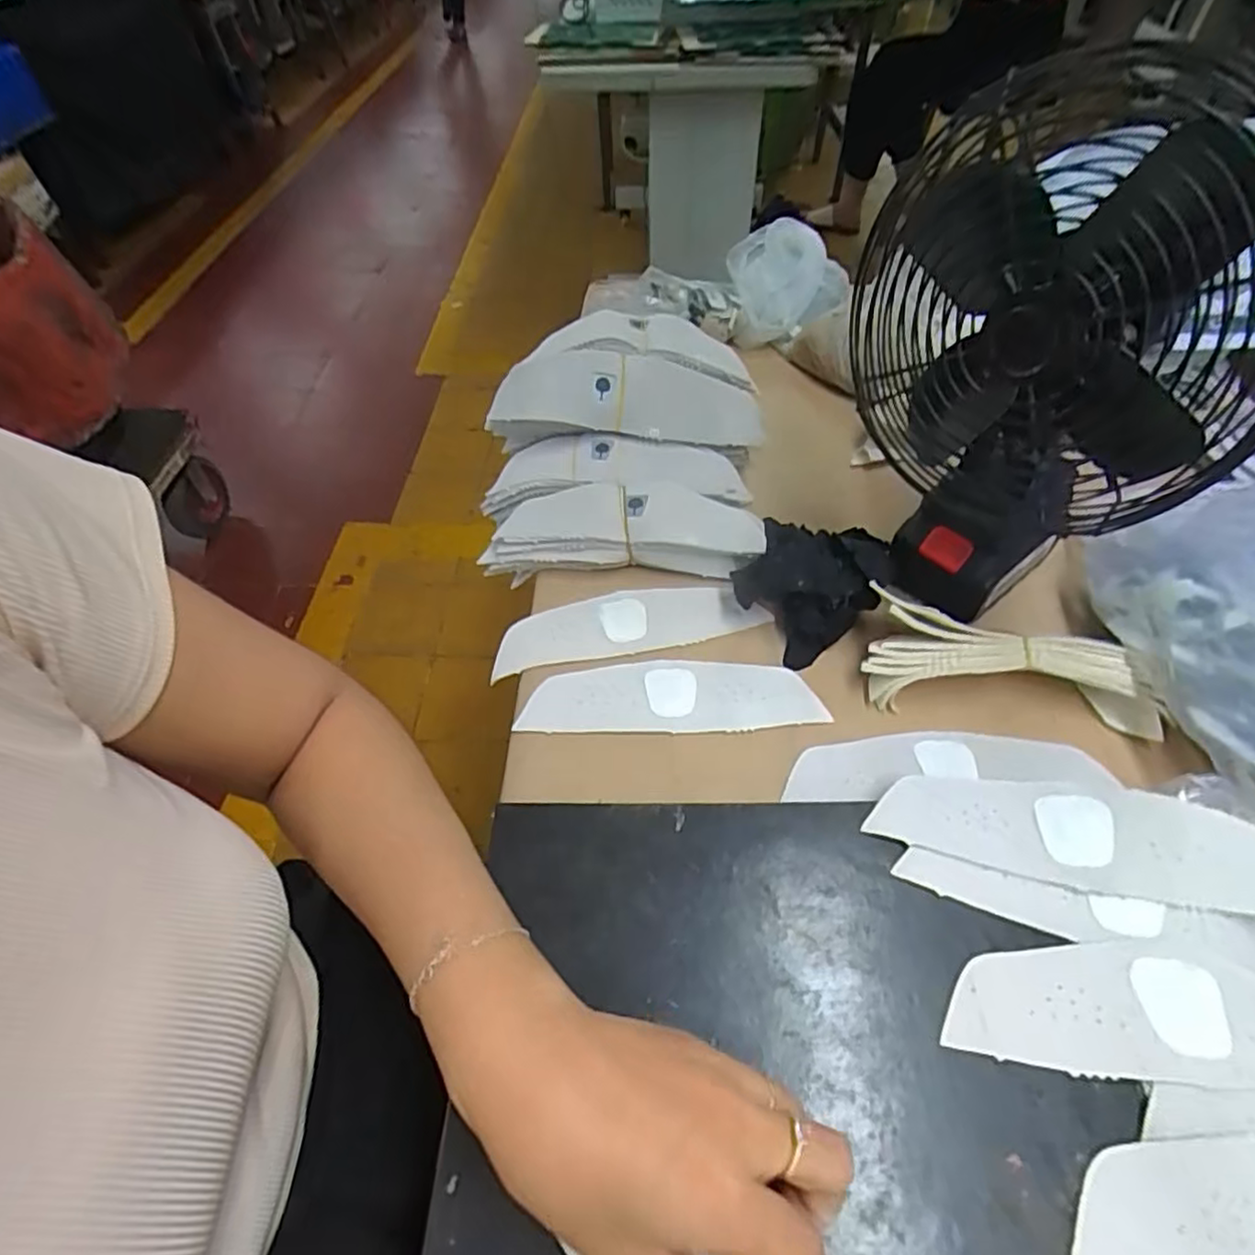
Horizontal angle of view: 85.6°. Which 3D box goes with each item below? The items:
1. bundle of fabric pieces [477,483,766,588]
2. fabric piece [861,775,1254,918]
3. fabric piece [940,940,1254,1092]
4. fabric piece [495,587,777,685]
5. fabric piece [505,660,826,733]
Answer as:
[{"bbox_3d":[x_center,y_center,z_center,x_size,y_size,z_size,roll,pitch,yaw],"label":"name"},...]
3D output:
[{"bbox_3d":[-0.004,-0.075,0.516,0.209,0.045,0.061,3,51,6],"label":"bundle of fabric pieces"},{"bbox_3d":[0.228,0.106,0.350,0.187,0.012,0.055,7,54,18],"label":"fabric piece"},{"bbox_3d":[0.230,0.174,0.306,0.165,0.017,0.054,0,49,11],"label":"fabric piece"},{"bbox_3d":[-0.001,-0.004,0.490,0.189,0.009,0.054,-10,52,-6],"label":"fabric piece"},{"bbox_3d":[0.028,0.044,0.447,0.189,0.006,0.055,0,51,2],"label":"fabric piece"}]

